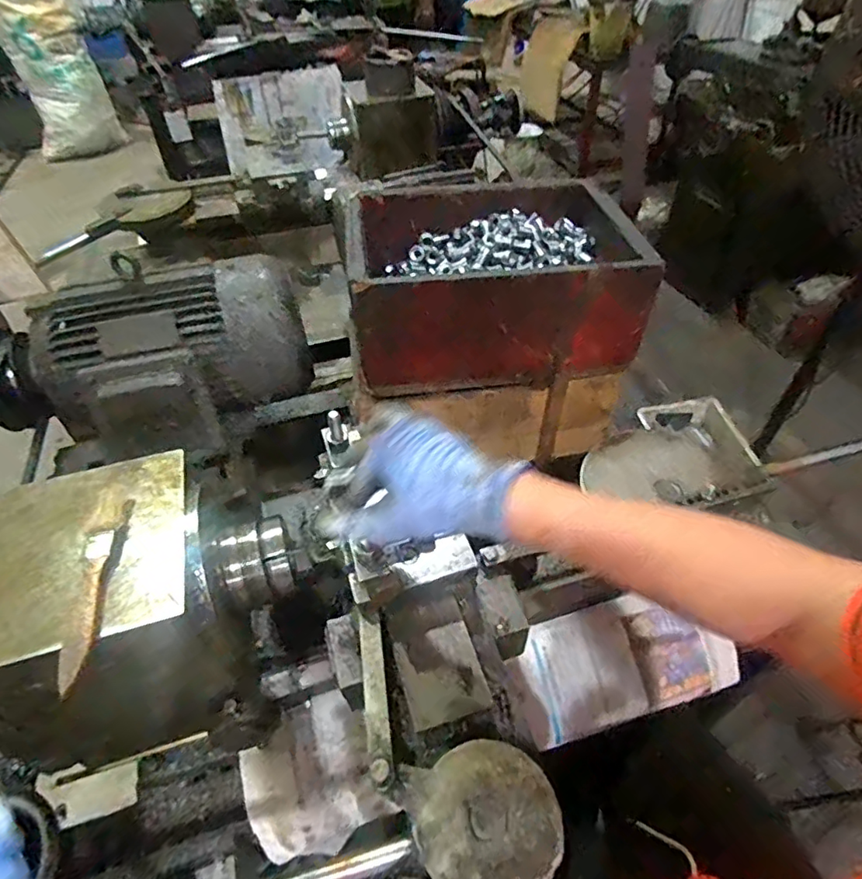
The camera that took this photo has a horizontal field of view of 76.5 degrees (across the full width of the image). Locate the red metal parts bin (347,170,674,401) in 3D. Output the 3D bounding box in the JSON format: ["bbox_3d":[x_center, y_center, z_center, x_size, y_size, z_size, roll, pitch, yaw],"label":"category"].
[{"bbox_3d":[0.067,-0.210,0.714,0.332,0.153,0.244,-8,46,-6],"label":"red metal parts bin"}]

